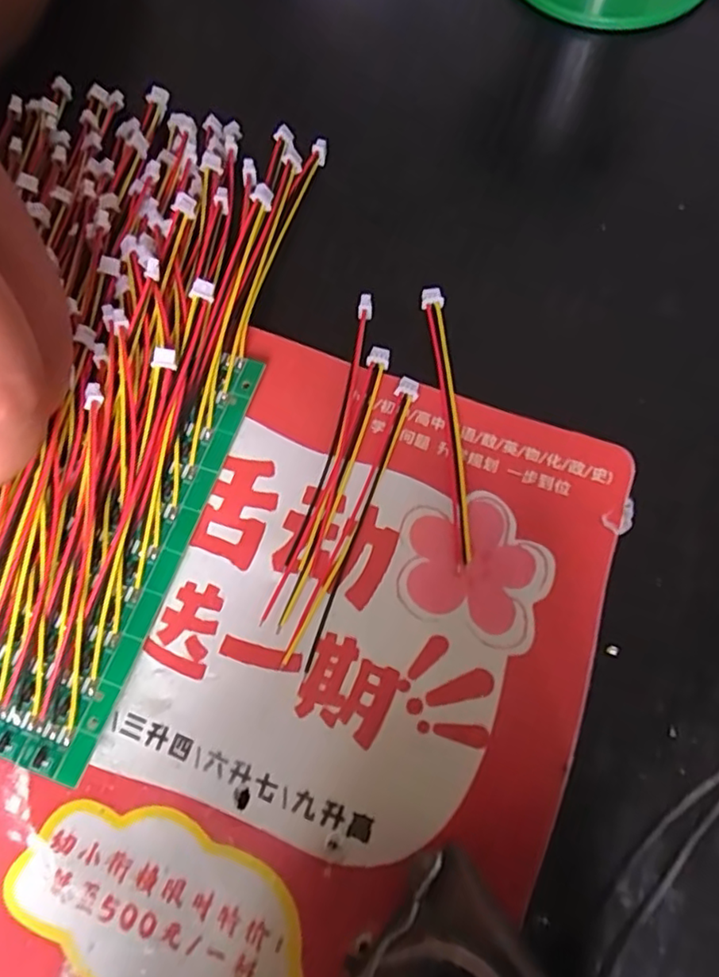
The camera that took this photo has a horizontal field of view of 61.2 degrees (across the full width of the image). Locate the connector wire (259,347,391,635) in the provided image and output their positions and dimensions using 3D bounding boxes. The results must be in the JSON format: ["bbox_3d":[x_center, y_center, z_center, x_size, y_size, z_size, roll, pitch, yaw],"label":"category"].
[{"bbox_3d":[-0.006,-0.002,0.144,0.006,0.005,0.071,19,75,5],"label":"connector wire"}]

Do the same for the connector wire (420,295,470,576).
[{"bbox_3d":[0.022,-0.017,0.149,0.006,0.005,0.072,-5,75,-1],"label":"connector wire"}]

